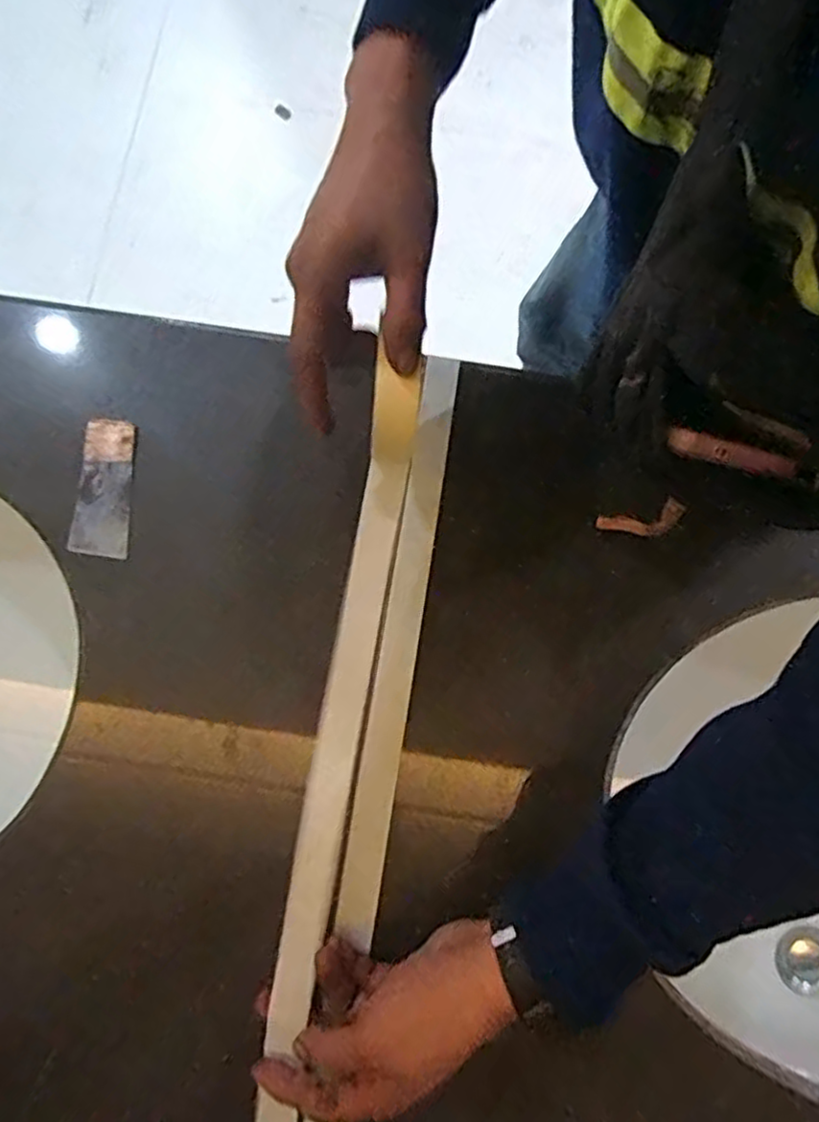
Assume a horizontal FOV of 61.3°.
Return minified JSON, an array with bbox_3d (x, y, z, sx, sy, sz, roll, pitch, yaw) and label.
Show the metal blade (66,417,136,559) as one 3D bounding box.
[{"bbox_3d":[-0.215,-0.053,0.490,0.039,0.004,0.099,4,79,-4],"label":"metal blade"}]

